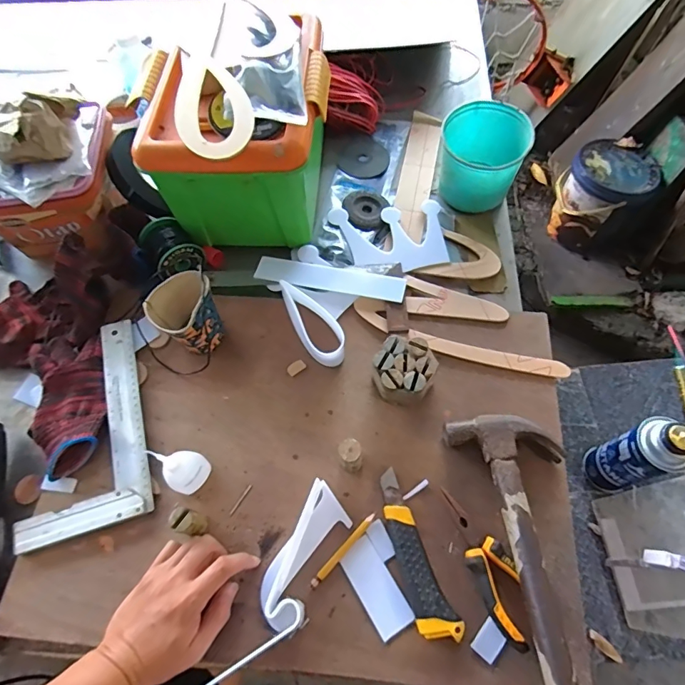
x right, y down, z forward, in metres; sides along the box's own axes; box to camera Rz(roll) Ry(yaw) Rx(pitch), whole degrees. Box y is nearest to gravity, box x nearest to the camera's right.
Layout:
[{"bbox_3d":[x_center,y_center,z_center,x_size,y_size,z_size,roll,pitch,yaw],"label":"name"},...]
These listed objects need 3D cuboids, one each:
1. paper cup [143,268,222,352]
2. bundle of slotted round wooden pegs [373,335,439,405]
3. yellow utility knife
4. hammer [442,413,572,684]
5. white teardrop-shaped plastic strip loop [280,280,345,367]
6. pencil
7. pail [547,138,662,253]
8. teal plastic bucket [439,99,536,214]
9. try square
[{"bbox_3d":[-0.186,-0.031,0.574,0.066,0.092,0.076,36,72,18],"label":"paper cup"},{"bbox_3d":[0.075,0.034,0.552,0.068,0.048,0.072,-1,66,3],"label":"bundle of slotted round wooden pegs"},{"bbox_3d":[0.069,0.219,0.476,0.041,0.022,0.164,-22,66,-7],"label":"yellow utility knife"},{"bbox_3d":[0.204,0.204,0.454,0.114,0.062,0.285,-14,66,-3],"label":"hammer"},{"bbox_3d":[-0.041,-0.027,0.607,0.051,0.035,0.137,-31,68,-10],"label":"white teardrop-shaped plastic strip loop"},{"bbox_3d":[0.001,0.221,0.487,0.010,0.006,0.095,39,73,18],"label":"pencil"},{"bbox_3d":[0.751,-0.429,1.343,0.235,0.235,0.231,36,72,18],"label":"pail"},{"bbox_3d":[0.206,-0.273,0.679,0.119,0.100,0.123,-1,66,3],"label":"teal plastic bucket"},{"bbox_3d":[-0.317,0.100,0.556,0.144,0.020,0.254,-17,66,-4],"label":"try square"}]

